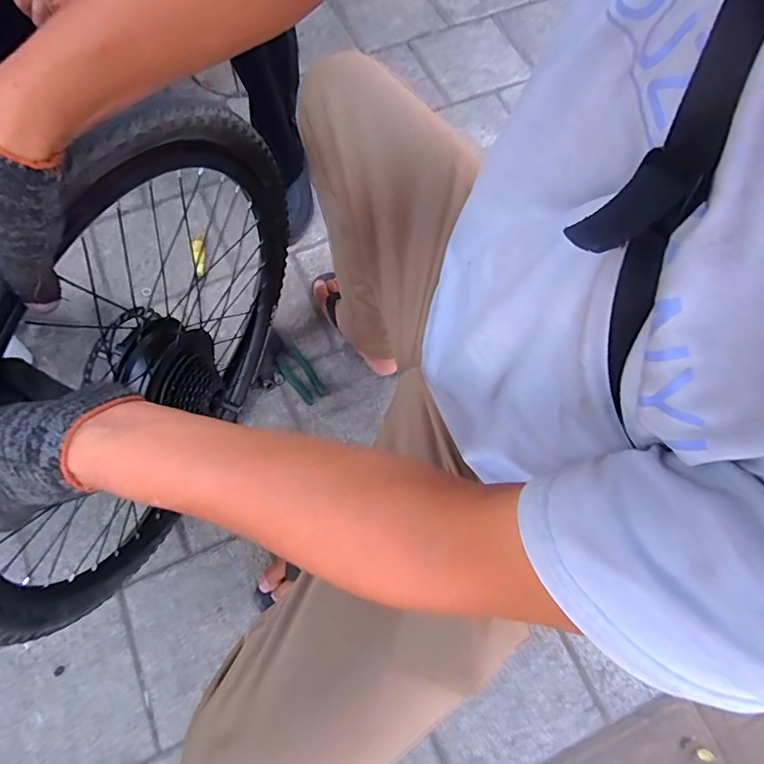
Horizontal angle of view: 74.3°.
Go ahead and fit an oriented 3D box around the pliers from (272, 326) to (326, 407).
[{"bbox_3d":[-0.174,-0.033,0.999,0.051,0.015,0.177,-31,71,-13],"label":"pliers"}]

